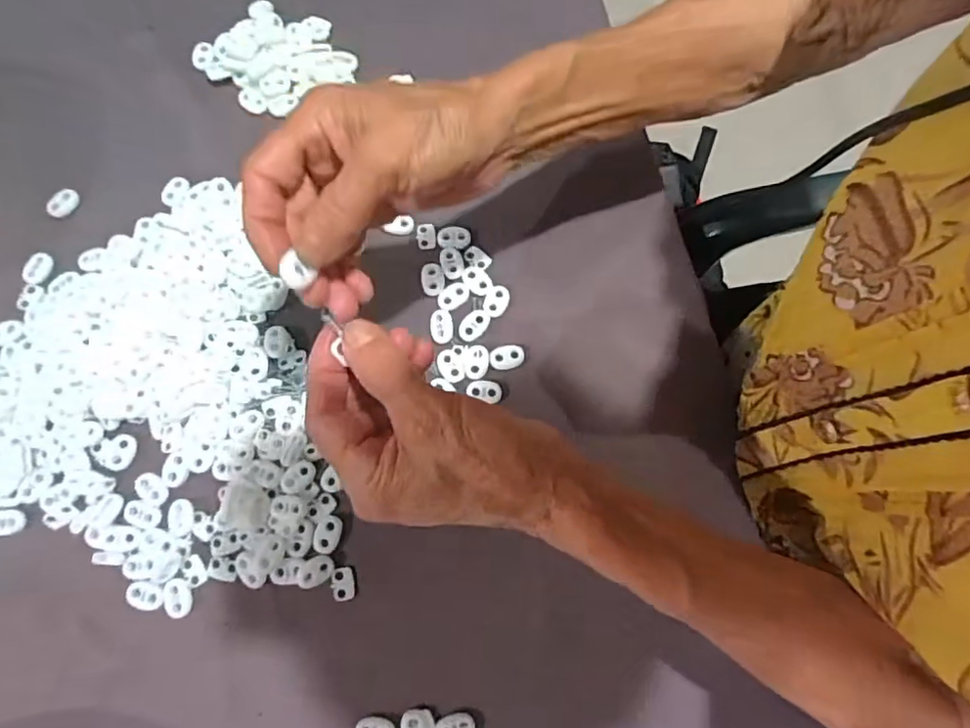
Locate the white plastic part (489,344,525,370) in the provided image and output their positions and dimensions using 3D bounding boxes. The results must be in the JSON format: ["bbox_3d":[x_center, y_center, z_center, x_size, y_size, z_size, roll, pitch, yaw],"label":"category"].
[{"bbox_3d":[0.014,-0.005,0.381,0.023,0.004,0.015,-7,77,-3],"label":"white plastic part"}]

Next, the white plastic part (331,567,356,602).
[{"bbox_3d":[-0.085,0.132,0.351,0.013,0.004,0.019,-13,77,-4],"label":"white plastic part"}]

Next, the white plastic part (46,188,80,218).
[{"bbox_3d":[-0.295,-0.112,0.409,0.015,0.006,0.023,34,78,7],"label":"white plastic part"}]

